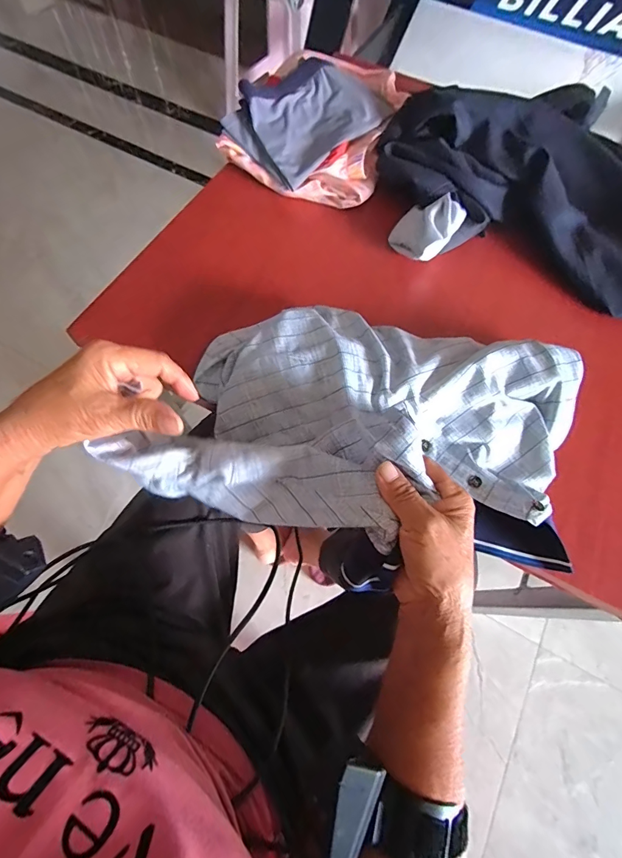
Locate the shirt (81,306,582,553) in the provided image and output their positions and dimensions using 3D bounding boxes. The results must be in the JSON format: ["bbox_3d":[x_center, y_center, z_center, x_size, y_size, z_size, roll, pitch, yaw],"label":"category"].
[{"bbox_3d":[0.059,-0.019,0.361,0.380,0.099,0.229,13,67,3],"label":"shirt"}]

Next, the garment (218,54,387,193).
[{"bbox_3d":[-0.001,-0.426,0.551,0.200,0.051,0.134,-39,74,-17],"label":"garment"}]

